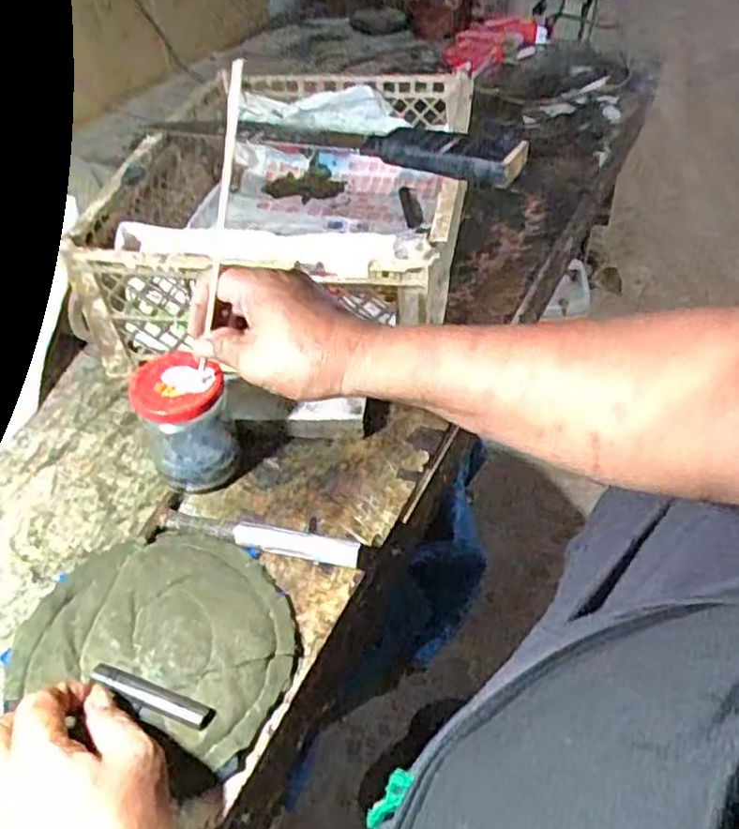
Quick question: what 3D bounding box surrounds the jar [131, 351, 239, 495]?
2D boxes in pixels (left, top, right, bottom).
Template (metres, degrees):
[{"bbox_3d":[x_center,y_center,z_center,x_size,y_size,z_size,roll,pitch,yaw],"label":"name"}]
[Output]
[{"bbox_3d":[-0.138,0.008,0.535,0.068,0.094,0.060,-15,44,-12],"label":"jar"}]

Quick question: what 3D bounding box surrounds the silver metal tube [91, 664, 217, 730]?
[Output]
[{"bbox_3d":[-0.130,0.168,0.424,0.082,0.008,0.015,17,48,17],"label":"silver metal tube"}]

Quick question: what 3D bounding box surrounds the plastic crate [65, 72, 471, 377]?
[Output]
[{"bbox_3d":[-0.069,-0.219,0.727,0.305,0.142,0.406,1,44,8],"label":"plastic crate"}]

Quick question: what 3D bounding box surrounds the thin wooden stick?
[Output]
[{"bbox_3d":[-0.091,-0.104,0.423,0.006,0.217,0.007,20,47,-2],"label":"thin wooden stick"}]

